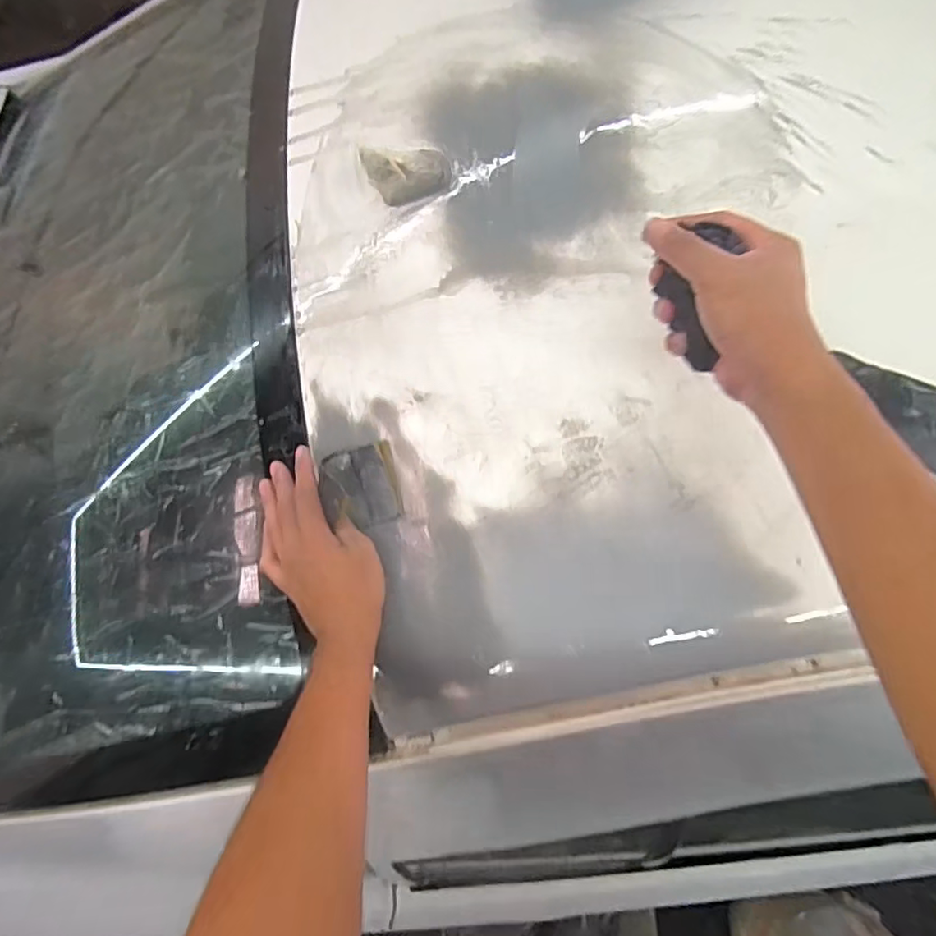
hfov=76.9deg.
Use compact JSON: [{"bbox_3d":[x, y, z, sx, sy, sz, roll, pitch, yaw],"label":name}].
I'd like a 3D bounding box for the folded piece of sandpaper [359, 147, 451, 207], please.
[{"bbox_3d":[-0.056,-0.277,0.556,0.077,0.047,0.034,-16,74,-4],"label":"folded piece of sandpaper"}]

